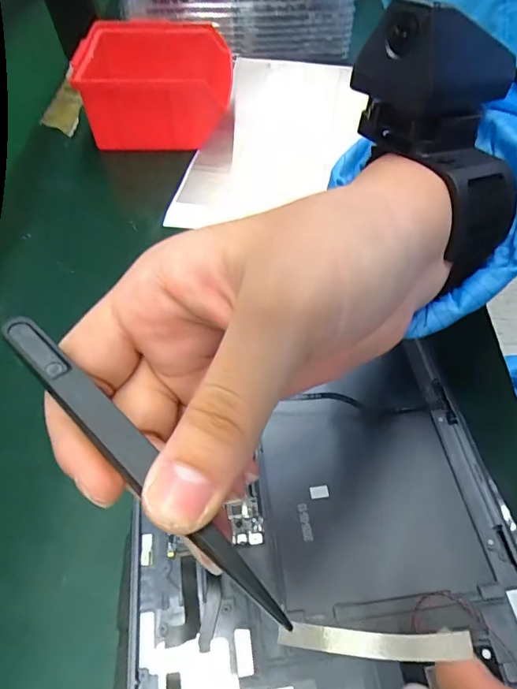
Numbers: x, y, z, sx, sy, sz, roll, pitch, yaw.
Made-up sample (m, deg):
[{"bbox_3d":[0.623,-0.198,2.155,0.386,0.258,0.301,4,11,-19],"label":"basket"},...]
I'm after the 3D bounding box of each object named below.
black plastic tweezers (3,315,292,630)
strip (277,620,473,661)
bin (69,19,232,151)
[{"bbox_3d":[-0.034,0.028,0.120,0.109,0.005,0.011,42,65,17],"label":"black plastic tweezers"},{"bbox_3d":[0.026,0.068,0.103,0.042,0.004,0.006,-9,51,18],"label":"strip"},{"bbox_3d":[-0.093,-0.249,0.435,0.131,0.074,0.121,-4,55,1],"label":"bin"}]

